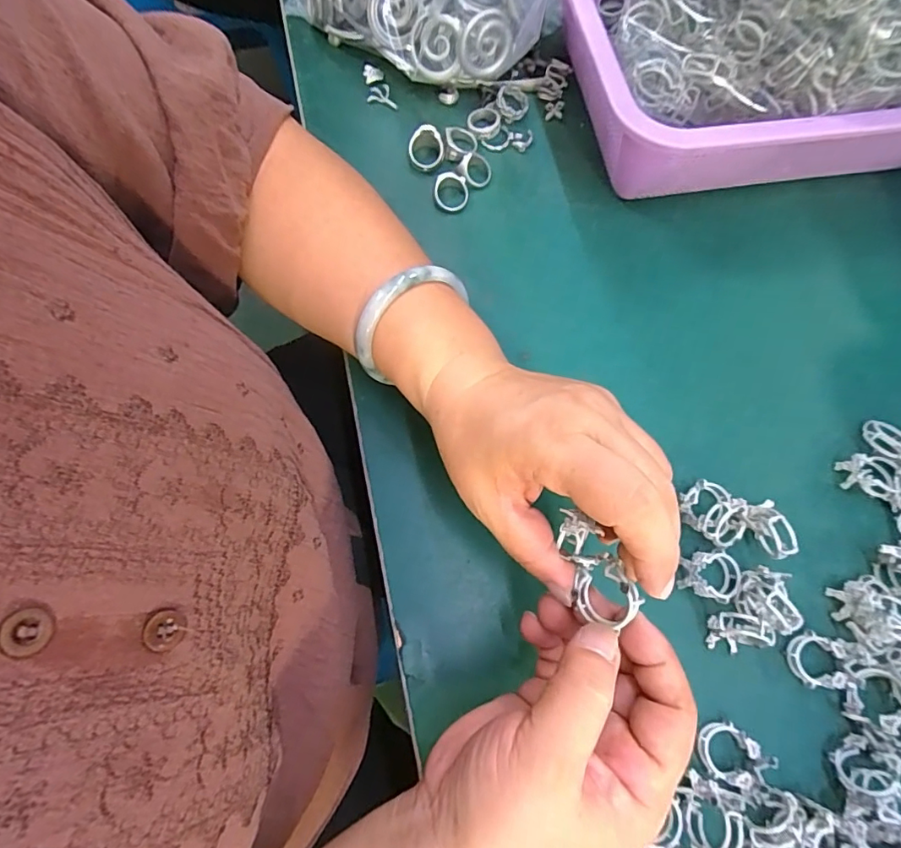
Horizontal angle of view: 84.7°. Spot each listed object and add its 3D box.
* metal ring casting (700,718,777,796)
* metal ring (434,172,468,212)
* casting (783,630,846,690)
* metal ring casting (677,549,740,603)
[{"bbox_3d":[0.139,0.165,0.247,0.032,0.017,0.026,29,75,6],"label":"metal ring casting"},{"bbox_3d":[0.001,-0.157,0.335,0.024,0.004,0.025,-1,96,-12],"label":"metal ring"},{"bbox_3d":[0.192,0.125,0.262,0.027,0.011,0.027,15,74,2],"label":"casting"},{"bbox_3d":[0.142,0.081,0.268,0.034,0.012,0.027,18,75,3],"label":"metal ring casting"}]

